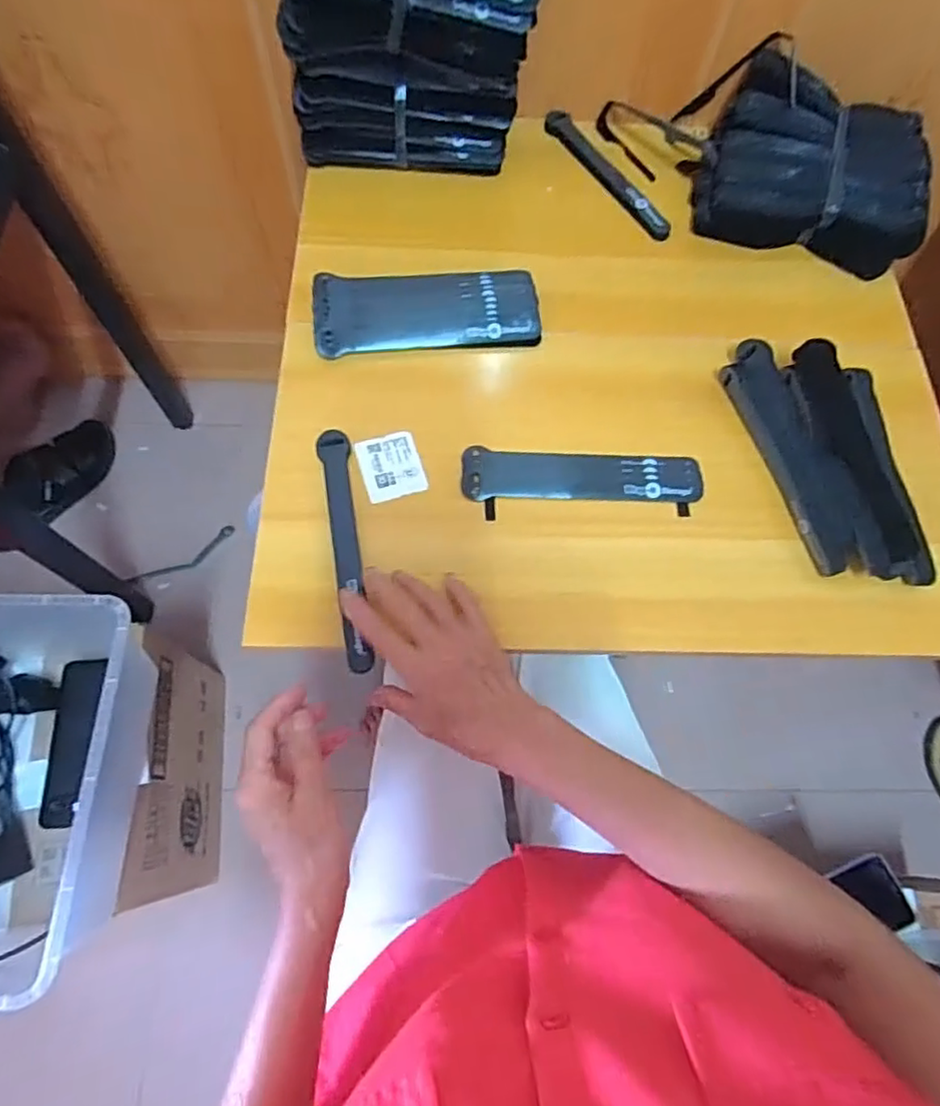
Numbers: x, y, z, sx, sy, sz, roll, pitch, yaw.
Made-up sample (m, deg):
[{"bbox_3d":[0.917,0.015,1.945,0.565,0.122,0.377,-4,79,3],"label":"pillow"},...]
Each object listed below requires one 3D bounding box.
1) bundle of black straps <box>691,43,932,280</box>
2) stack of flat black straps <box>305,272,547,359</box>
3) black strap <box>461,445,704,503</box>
[{"bbox_3d":[0.351,-0.389,0.633,0.212,0.071,0.181,21,69,5],"label":"bundle of black straps"},{"bbox_3d":[-0.039,-0.220,0.573,0.199,0.016,0.080,-6,69,-5],"label":"stack of flat black straps"},{"bbox_3d":[0.095,-0.065,0.528,0.199,0.004,0.046,1,69,-2],"label":"black strap"}]

